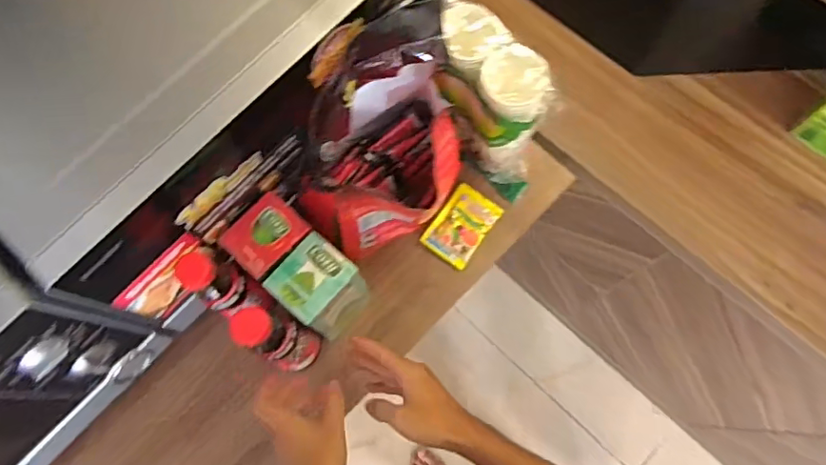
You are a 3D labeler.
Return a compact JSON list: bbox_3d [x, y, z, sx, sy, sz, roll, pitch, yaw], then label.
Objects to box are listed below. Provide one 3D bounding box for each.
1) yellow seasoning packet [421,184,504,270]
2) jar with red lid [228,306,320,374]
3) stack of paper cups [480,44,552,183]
[{"bbox_3d":[0.065,-0.009,0.735,0.068,0.013,0.102,35,77,12],"label":"yellow seasoning packet"},{"bbox_3d":[-0.144,0.121,0.603,0.045,0.183,0.046,-1,72,2],"label":"jar with red lid"},{"bbox_3d":[0.116,-0.133,0.679,0.083,0.202,0.074,11,73,5],"label":"stack of paper cups"}]

